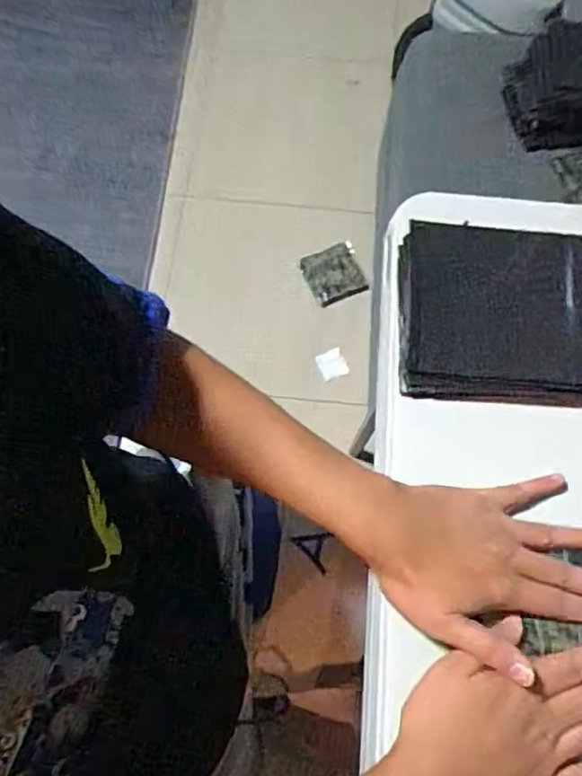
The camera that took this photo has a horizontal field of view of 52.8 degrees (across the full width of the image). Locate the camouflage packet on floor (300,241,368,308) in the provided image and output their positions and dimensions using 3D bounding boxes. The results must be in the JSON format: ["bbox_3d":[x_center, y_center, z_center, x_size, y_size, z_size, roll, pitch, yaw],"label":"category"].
[{"bbox_3d":[0.103,-0.264,1.359,0.126,0.028,0.129,-23,71,-9],"label":"camouflage packet on floor"}]

